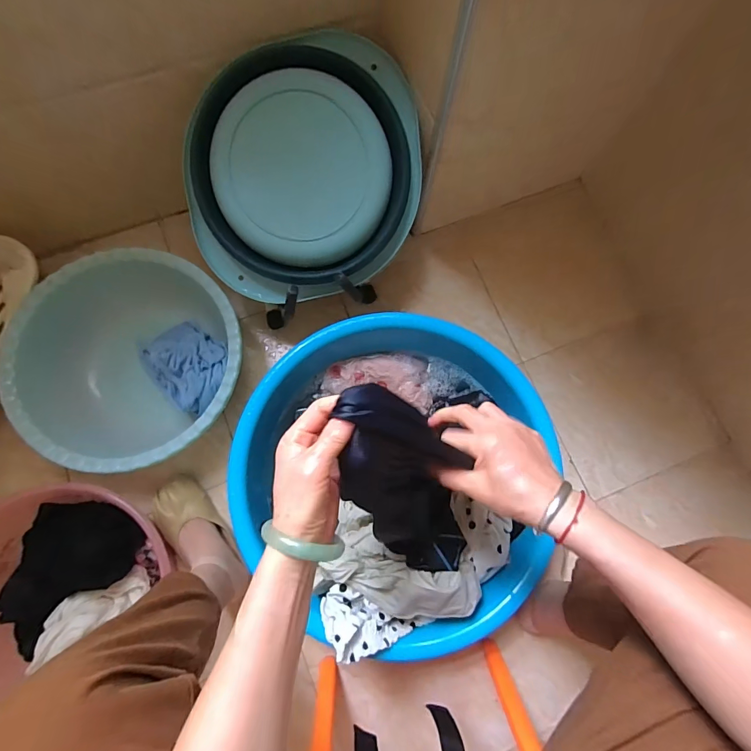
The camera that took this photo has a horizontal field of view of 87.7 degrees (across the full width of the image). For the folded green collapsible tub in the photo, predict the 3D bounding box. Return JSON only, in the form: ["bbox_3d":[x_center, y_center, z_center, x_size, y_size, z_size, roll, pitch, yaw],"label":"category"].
[{"bbox_3d":[-0.110,-0.303,0.610,0.393,0.080,0.364,-20,105,2],"label":"folded green collapsible tub"}]

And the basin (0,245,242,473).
[{"bbox_3d":[-0.422,-0.023,0.708,0.372,0.137,0.363,0,77,-2],"label":"basin"}]

